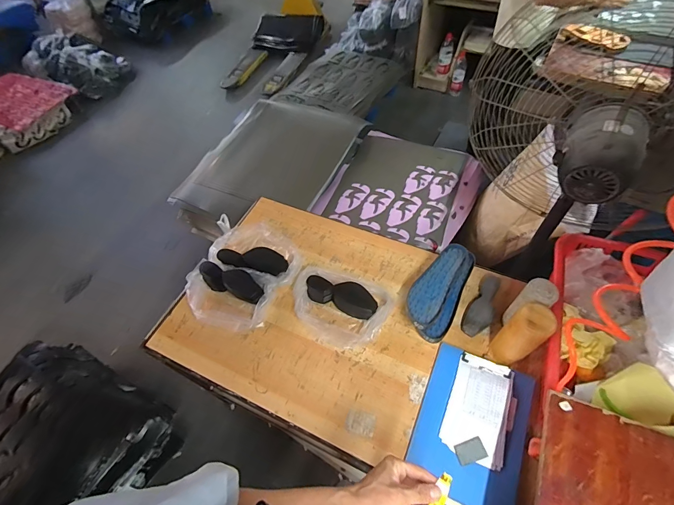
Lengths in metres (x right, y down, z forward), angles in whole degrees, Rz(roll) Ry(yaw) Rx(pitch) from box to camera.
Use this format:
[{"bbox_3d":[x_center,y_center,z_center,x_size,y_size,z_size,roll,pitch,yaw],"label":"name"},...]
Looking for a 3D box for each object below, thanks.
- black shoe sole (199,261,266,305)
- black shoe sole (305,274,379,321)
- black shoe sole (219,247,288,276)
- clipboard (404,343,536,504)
[{"bbox_3d":[-0.303,0.086,1.017,0.193,0.069,0.070,23,59,0],"label":"black shoe sole"},{"bbox_3d":[0.016,0.125,0.976,0.204,0.087,0.072,24,60,18],"label":"black shoe sole"},{"bbox_3d":[-0.246,0.016,1.032,0.207,0.039,0.069,9,57,10],"label":"black shoe sole"},{"bbox_3d":[0.308,0.390,0.801,0.226,0.030,0.309,20,59,16],"label":"clipboard"}]

